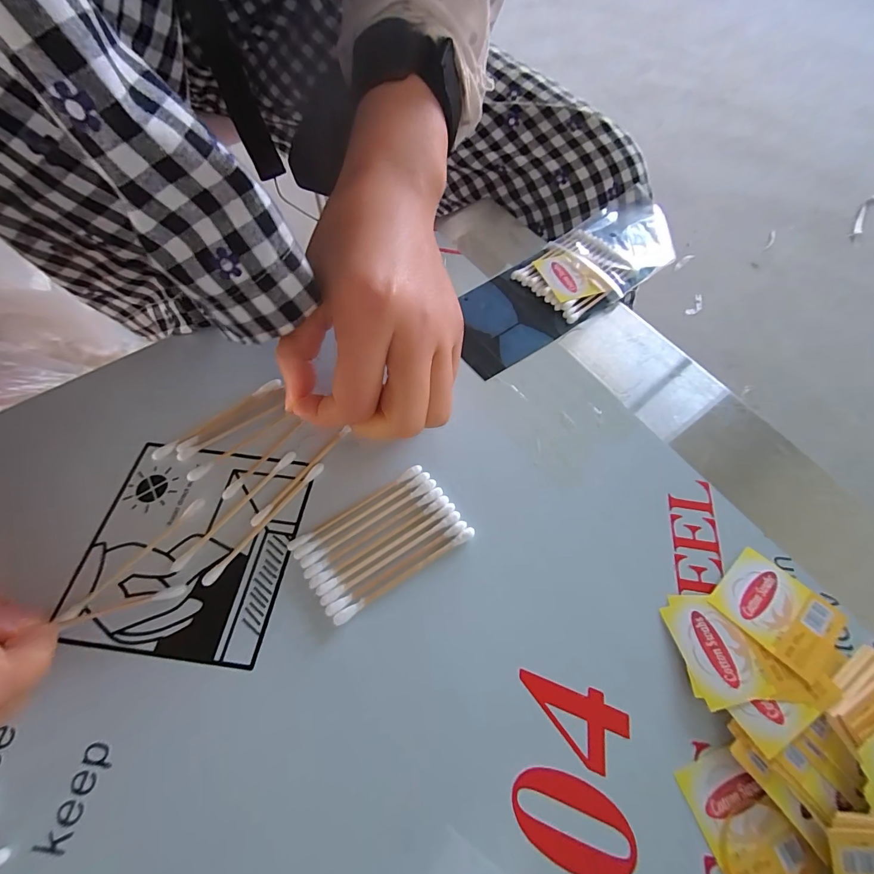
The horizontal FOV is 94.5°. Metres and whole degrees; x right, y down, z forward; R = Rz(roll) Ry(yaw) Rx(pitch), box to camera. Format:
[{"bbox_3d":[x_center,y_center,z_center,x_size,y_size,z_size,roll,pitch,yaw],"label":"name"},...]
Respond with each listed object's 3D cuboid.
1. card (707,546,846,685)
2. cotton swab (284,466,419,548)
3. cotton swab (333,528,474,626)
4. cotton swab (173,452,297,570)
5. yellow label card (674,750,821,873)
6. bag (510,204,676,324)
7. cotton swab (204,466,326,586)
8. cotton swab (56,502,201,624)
[{"bbox_3d":[0.149,0.075,0.177,0.038,0.004,0.042,-37,57,-19],"label":"card"},{"bbox_3d":[-0.038,0.032,0.193,0.071,0.004,0.005,-31,67,-16],"label":"cotton swab"},{"bbox_3d":[-0.013,0.061,0.180,0.071,0.004,0.005,-30,67,-16],"label":"cotton swab"},{"bbox_3d":[-0.095,0.033,0.191,0.005,0.004,0.072,36,66,14],"label":"cotton swab"},{"bbox_3d":[0.112,0.141,0.146,0.032,0.004,0.044,-23,66,-8],"label":"yellow label card"},{"bbox_3d":[0.120,-0.129,0.283,0.136,0.009,0.063,-38,69,-19],"label":"bag"},{"bbox_3d":[-0.080,0.039,0.190,0.005,0.004,0.071,36,66,13],"label":"cotton swab"},{"bbox_3d":[-0.134,0.053,0.180,0.006,0.006,0.068,37,67,16],"label":"cotton swab"}]

